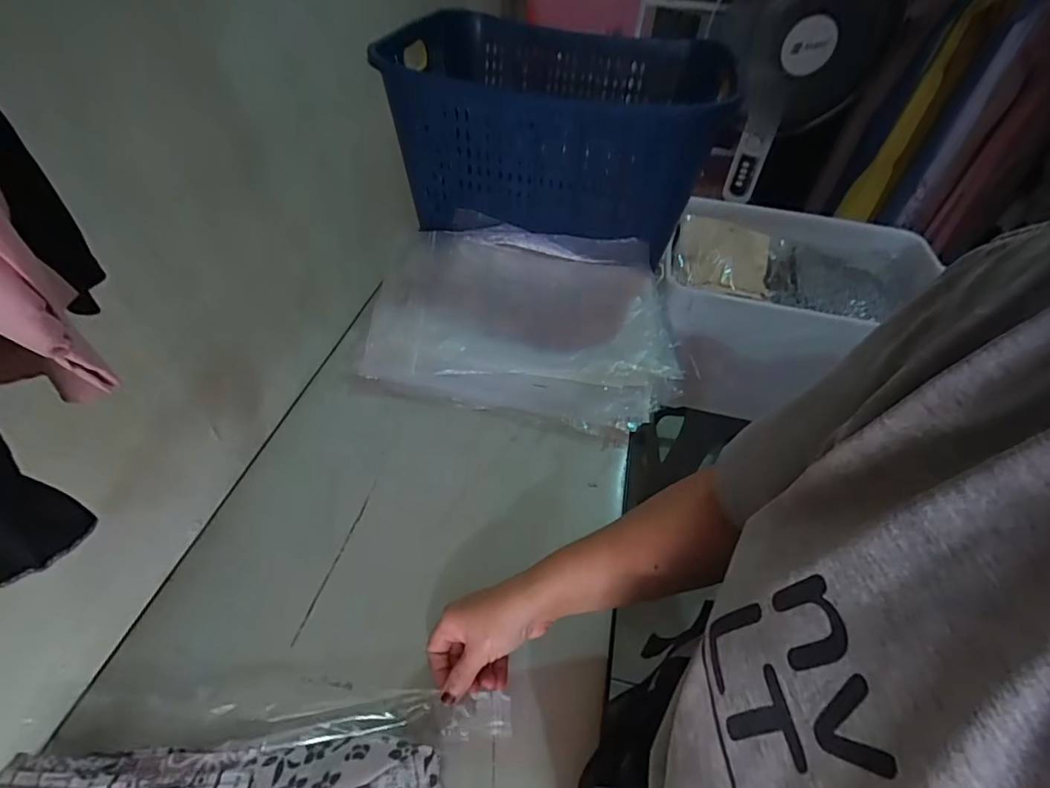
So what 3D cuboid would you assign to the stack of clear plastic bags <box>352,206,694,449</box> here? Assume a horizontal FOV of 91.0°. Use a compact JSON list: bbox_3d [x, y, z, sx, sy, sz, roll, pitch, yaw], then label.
[{"bbox_3d":[0.002,-0.120,0.790,0.436,0.060,0.365,10,51,0],"label":"stack of clear plastic bags"}]

